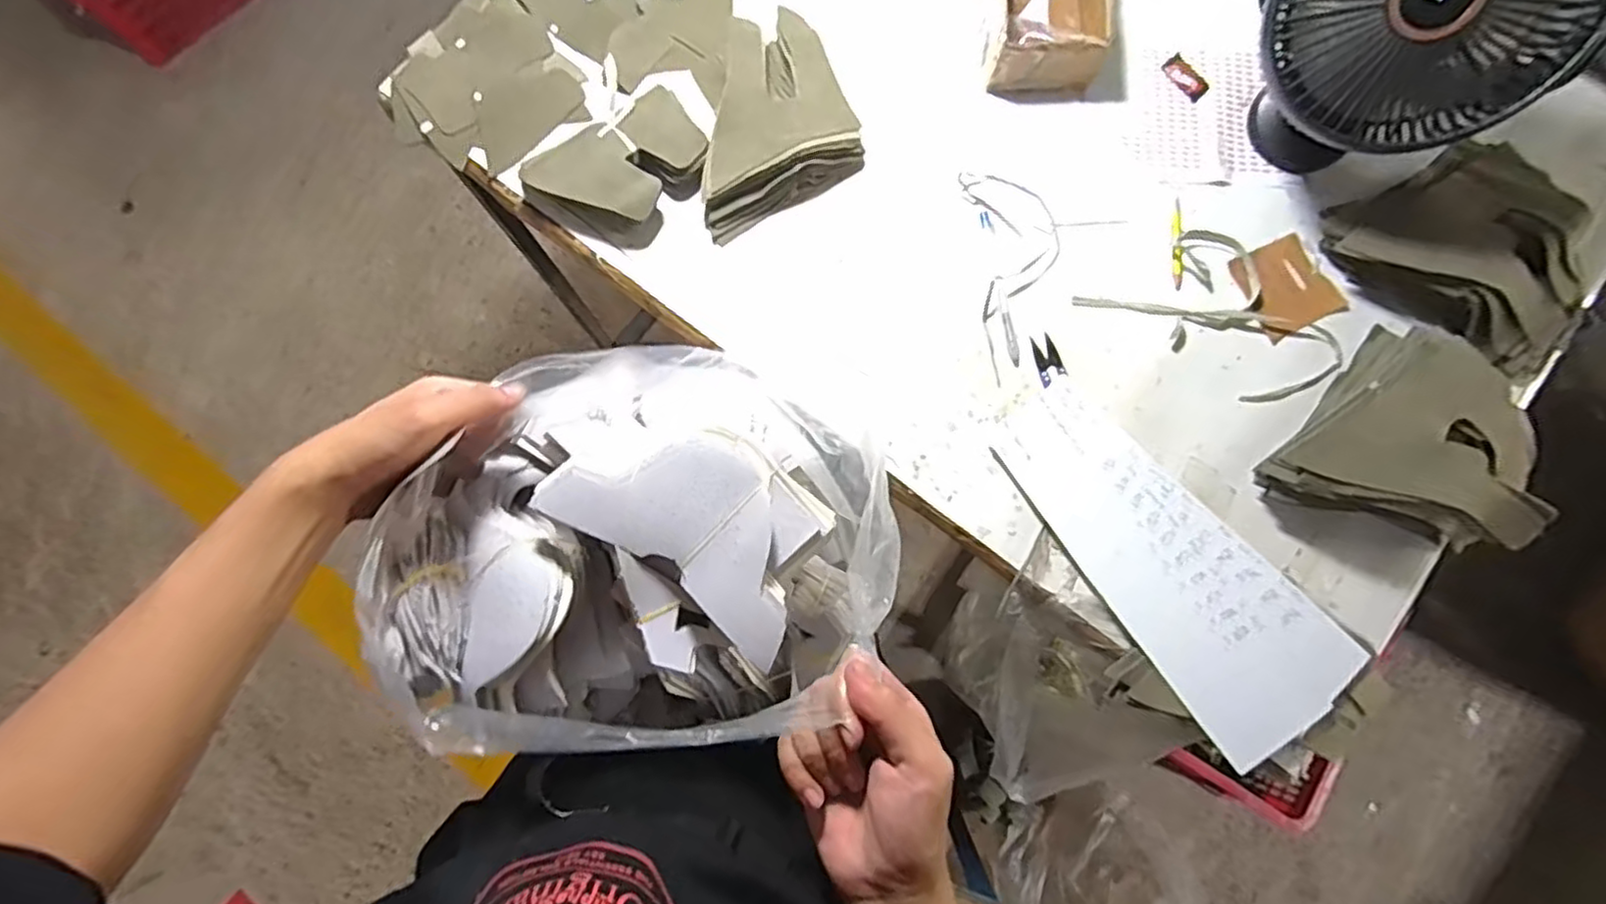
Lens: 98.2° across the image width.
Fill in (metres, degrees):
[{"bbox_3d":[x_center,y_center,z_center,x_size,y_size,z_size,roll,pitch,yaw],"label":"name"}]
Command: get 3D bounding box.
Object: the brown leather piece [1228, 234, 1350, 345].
[{"bbox_3d":[0.431,-0.148,0.621,0.080,0.007,0.080,-25,81,-7],"label":"brown leather piece"}]

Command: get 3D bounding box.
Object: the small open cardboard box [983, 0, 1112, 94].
[{"bbox_3d":[0.226,-0.409,0.651,0.114,0.057,0.132,5,78,2],"label":"small open cardboard box"}]

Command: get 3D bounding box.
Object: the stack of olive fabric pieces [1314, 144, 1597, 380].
[{"bbox_3d":[0.557,-0.168,0.581,0.213,0.077,0.113,36,81,9],"label":"stack of olive fabric pieces"}]

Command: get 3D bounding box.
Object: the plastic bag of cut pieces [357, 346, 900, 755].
[{"bbox_3d":[-0.108,0.060,0.488,0.300,0.167,0.247,-10,77,-1],"label":"plastic bag of cut pieces"}]

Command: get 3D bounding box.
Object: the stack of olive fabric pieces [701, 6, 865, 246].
[{"bbox_3d":[-0.045,-0.315,0.651,0.163,0.044,0.184,-25,78,-4],"label":"stack of olive fabric pieces"}]

